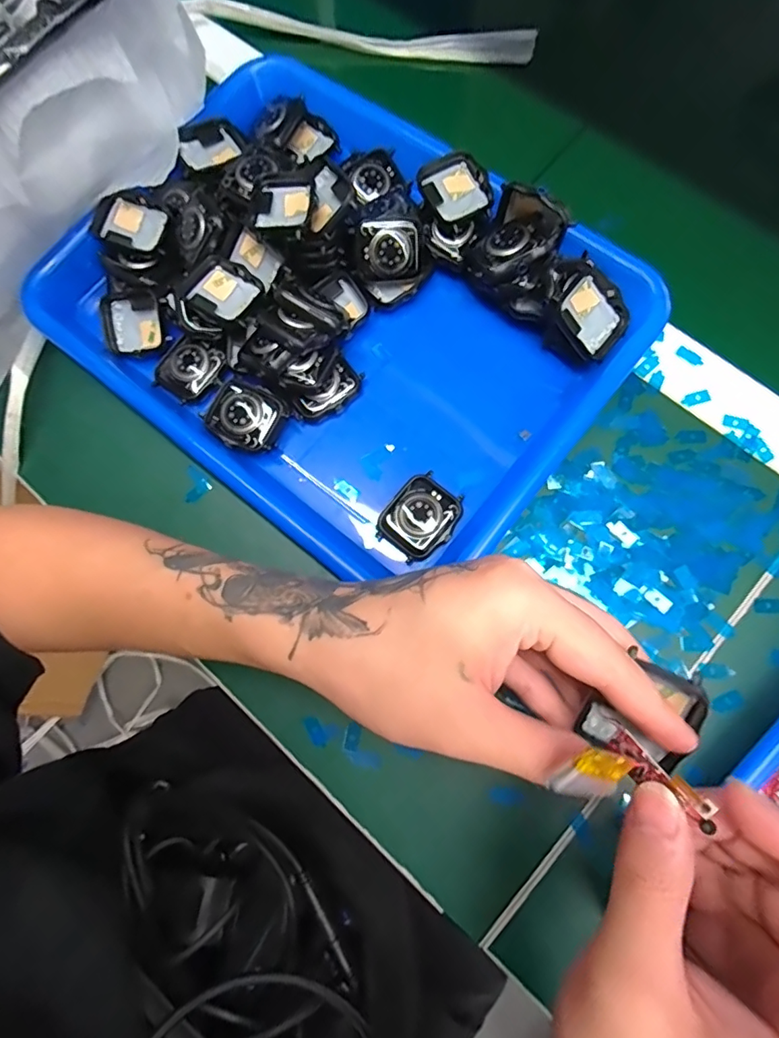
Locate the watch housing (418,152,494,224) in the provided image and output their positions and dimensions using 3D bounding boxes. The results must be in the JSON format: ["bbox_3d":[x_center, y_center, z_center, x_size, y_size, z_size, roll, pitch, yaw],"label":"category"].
[{"bbox_3d":[0.040,-0.200,0.307,0.036,0.010,0.040,-28,84,1],"label":"watch housing"}]

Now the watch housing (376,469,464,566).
[{"bbox_3d":[0.018,-0.001,0.290,0.038,0.011,0.047,40,82,11],"label":"watch housing"}]

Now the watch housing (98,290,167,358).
[{"bbox_3d":[-0.164,-0.125,0.323,0.041,0.007,0.038,-8,101,12],"label":"watch housing"}]

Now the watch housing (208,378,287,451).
[{"bbox_3d":[-0.086,-0.062,0.303,0.041,0.016,0.039,29,80,10],"label":"watch housing"}]

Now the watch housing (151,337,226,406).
[{"bbox_3d":[-0.124,-0.093,0.319,0.041,0.009,0.041,-45,79,3],"label":"watch housing"}]

